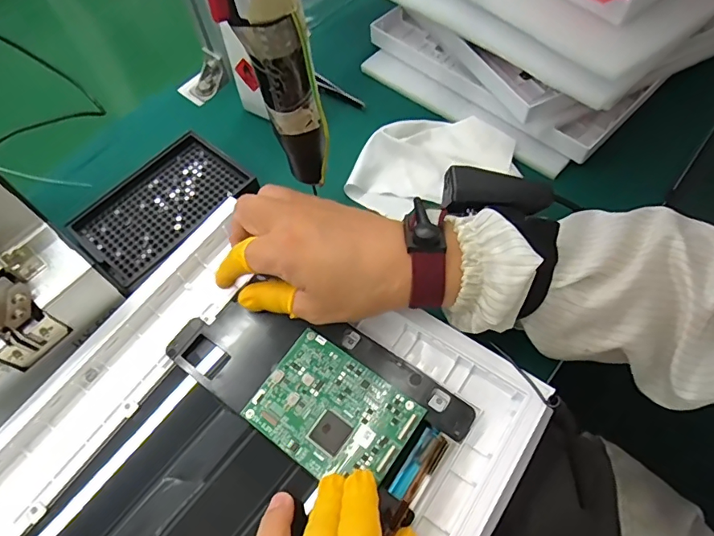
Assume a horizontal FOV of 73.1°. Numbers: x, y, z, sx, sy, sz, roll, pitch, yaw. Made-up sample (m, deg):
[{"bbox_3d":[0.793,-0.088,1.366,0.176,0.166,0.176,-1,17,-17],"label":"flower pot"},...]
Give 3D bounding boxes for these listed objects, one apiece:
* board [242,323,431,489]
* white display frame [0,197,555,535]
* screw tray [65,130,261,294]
[{"bbox_3d":[-0.015,0.089,0.299,0.093,0.007,0.068,32,66,20],"label":"board"},{"bbox_3d":[-0.082,0.132,0.286,0.273,0.026,0.314,30,65,20],"label":"white display frame"},{"bbox_3d":[-0.167,-0.055,0.411,0.097,0.014,0.135,38,70,23],"label":"screw tray"}]

